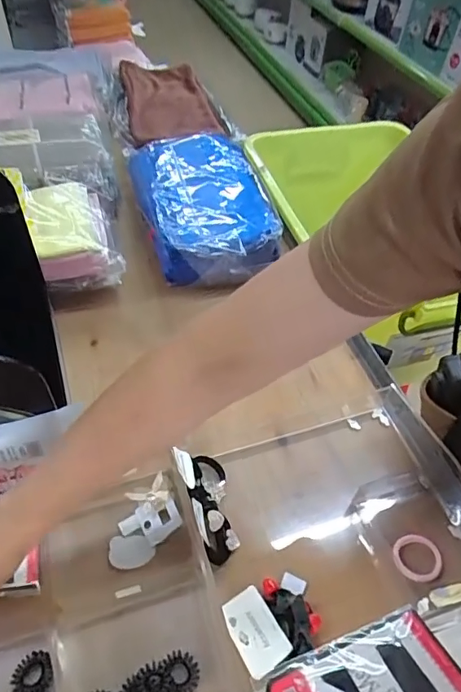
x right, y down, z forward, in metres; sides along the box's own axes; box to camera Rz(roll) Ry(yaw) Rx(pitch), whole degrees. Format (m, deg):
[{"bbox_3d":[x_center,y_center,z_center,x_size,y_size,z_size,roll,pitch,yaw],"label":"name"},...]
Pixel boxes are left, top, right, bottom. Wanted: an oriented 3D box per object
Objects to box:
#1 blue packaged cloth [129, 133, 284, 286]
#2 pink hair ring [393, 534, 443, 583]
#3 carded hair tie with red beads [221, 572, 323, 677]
[{"bbox_3d":[-0.055,-0.261,0.847,0.219,0.076,0.367,-8,51,-11],"label":"blue packaged cloth"},{"bbox_3d":[0.197,0.224,0.507,0.048,0.012,0.047,2,49,-3],"label":"pink hair ring"},{"bbox_3d":[0.042,0.261,0.460,0.082,0.018,0.070,-18,53,-18],"label":"carded hair tie with red beads"}]

